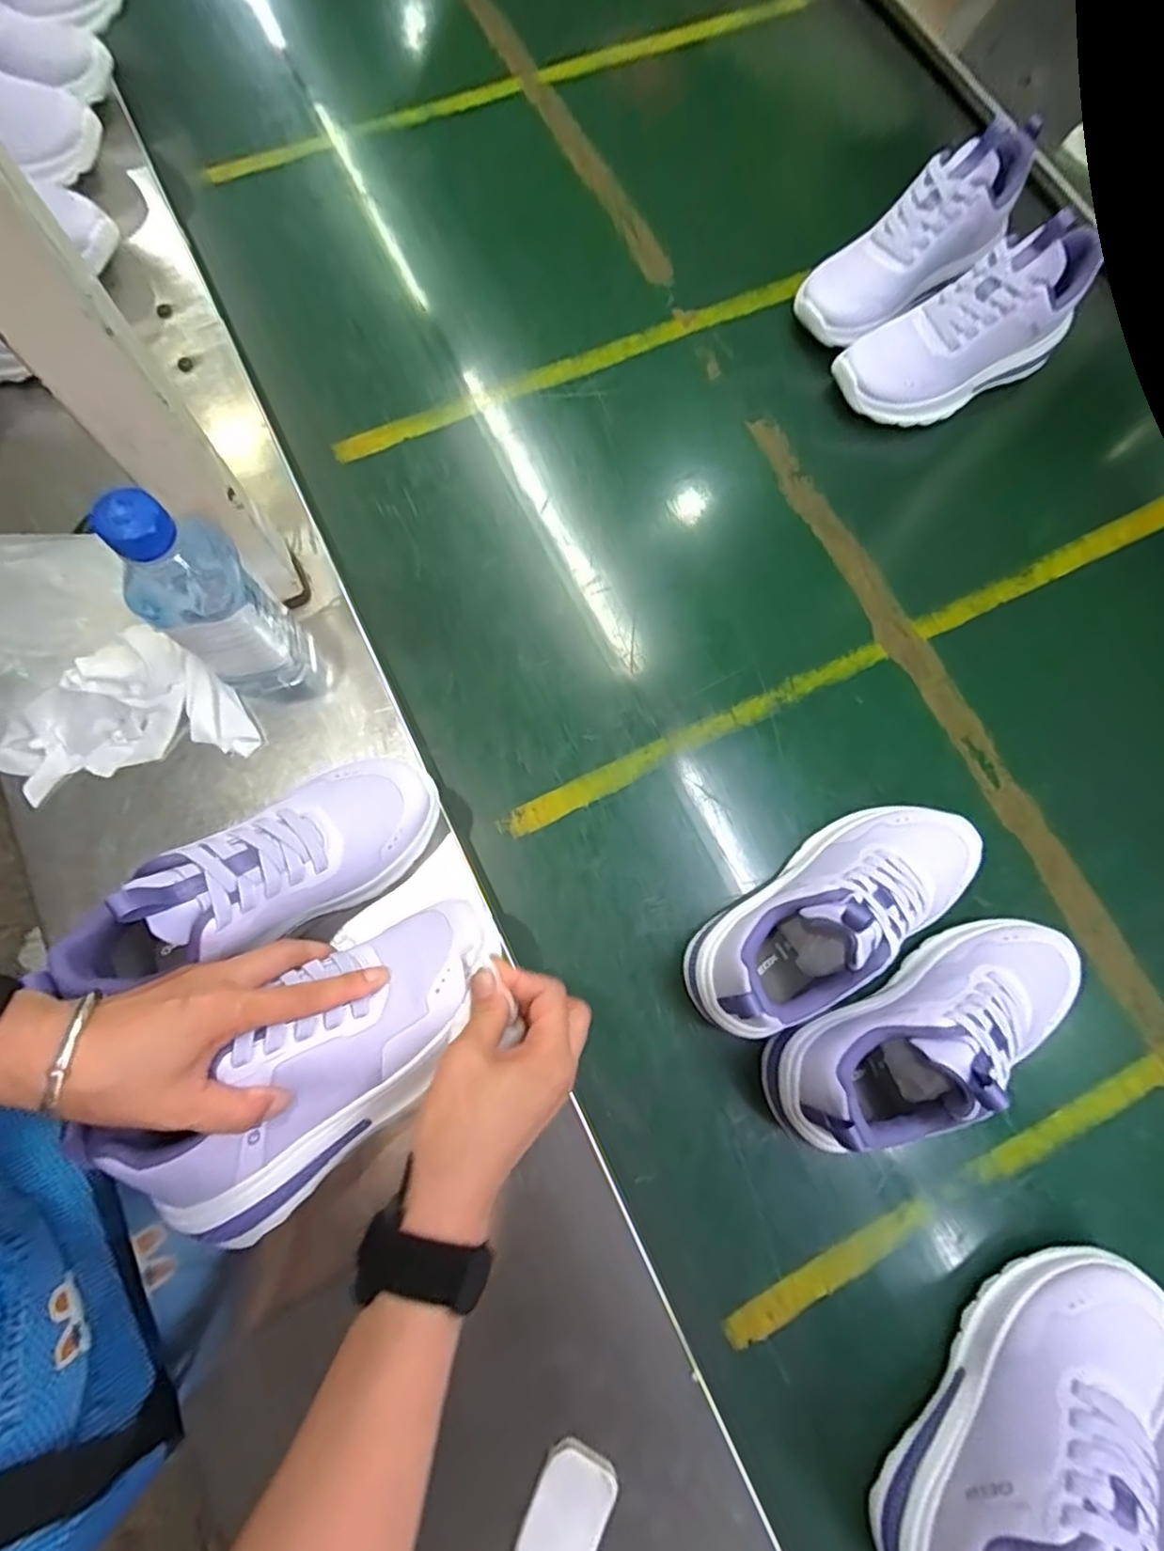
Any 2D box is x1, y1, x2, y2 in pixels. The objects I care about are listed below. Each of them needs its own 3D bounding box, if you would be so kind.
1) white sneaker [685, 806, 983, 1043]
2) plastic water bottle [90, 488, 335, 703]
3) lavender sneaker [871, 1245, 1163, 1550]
[{"bbox_3d":[0.165,0.080,0.410,0.217,0.101,0.077,-31,79,-9],"label":"white sneaker"},{"bbox_3d":[-0.215,-0.096,0.389,0.053,0.162,0.062,43,79,8],"label":"plastic water bottle"},{"bbox_3d":[0.249,0.363,0.343,0.073,0.105,0.214,36,78,7],"label":"lavender sneaker"}]

